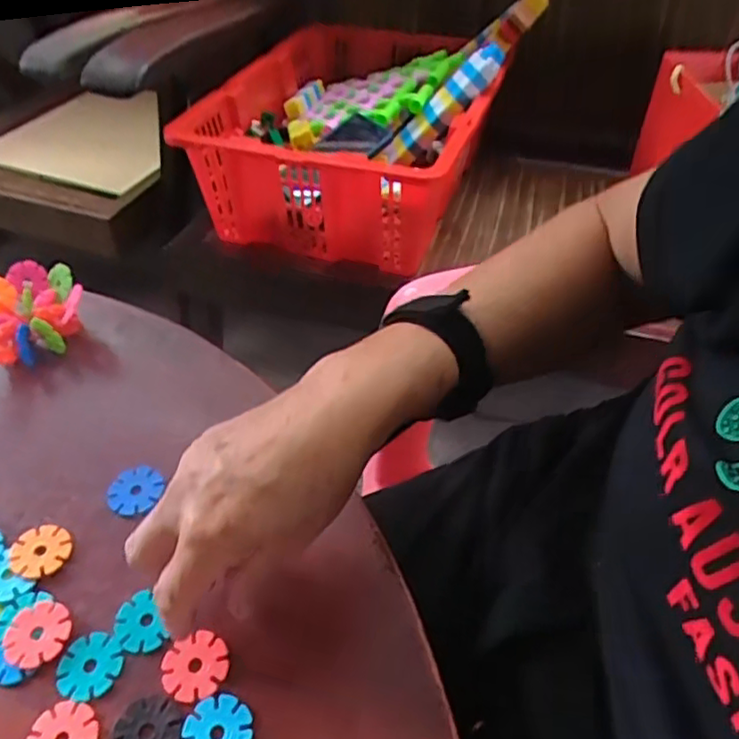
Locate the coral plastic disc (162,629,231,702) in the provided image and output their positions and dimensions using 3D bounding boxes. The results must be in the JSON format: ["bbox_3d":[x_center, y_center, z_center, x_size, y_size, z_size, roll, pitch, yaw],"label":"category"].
[{"bbox_3d":[-0.085,0.144,0.316,0.030,0.004,0.031,-1,49,1],"label":"coral plastic disc"}]

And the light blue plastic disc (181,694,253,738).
[{"bbox_3d":[-0.070,0.165,0.297,0.031,0.004,0.029,-1,49,1],"label":"light blue plastic disc"}]

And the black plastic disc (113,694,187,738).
[{"bbox_3d":[-0.103,0.166,0.298,0.031,0.004,0.031,-1,49,1],"label":"black plastic disc"}]

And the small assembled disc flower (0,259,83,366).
[{"bbox_3d":[-0.247,-0.039,0.467,0.083,0.041,0.072,-23,52,-17],"label":"small assembled disc flower"}]

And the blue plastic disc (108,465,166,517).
[{"bbox_3d":[-0.138,0.070,0.381,0.029,0.004,0.030,-1,49,1],"label":"blue plastic disc"}]

